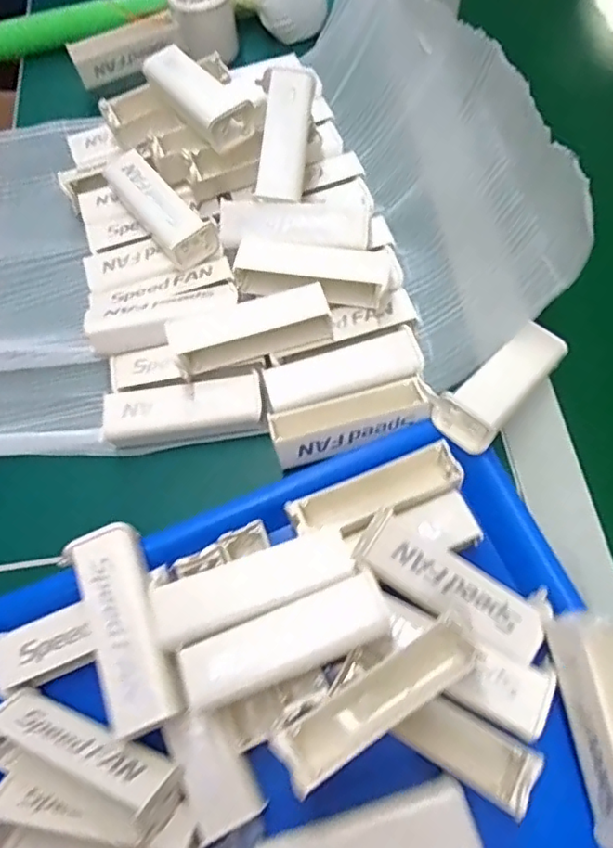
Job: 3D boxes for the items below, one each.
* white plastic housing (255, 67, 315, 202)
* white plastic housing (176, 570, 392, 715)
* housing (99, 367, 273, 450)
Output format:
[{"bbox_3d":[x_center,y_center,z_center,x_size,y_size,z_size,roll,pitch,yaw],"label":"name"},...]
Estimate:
[{"bbox_3d":[-0.016,-0.198,0.403,0.034,0.017,0.092,6,88,5],"label":"white plastic housing"},{"bbox_3d":[-0.010,0.111,0.296,0.104,0.031,0.032,-22,67,-7],"label":"white plastic housing"},{"bbox_3d":[-0.077,-0.008,0.385,0.103,0.033,0.038,-7,66,-1],"label":"housing"}]

